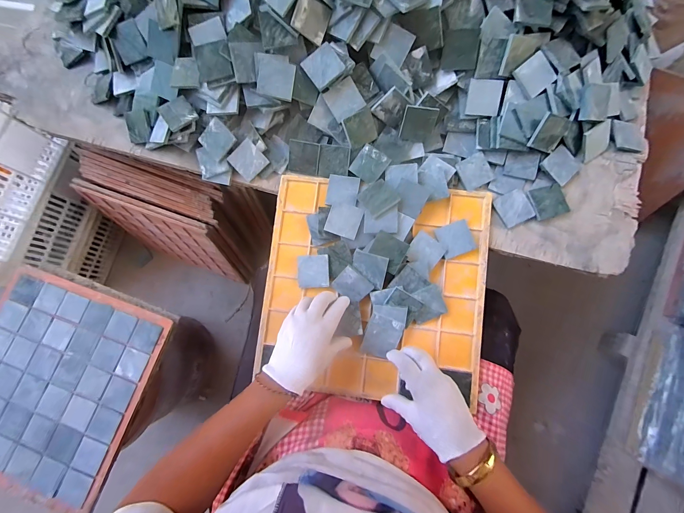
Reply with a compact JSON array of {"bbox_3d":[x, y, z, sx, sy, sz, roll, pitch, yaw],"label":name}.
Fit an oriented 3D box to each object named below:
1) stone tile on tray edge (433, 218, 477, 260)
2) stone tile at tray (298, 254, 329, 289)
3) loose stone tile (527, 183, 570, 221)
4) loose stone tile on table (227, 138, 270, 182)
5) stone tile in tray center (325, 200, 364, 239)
[{"bbox_3d":[0.176,-0.027,0.453,0.052,0.006,0.049,-21,78,-3],"label":"stone tile on tray edge"},{"bbox_3d":[-0.045,0.024,0.462,0.049,0.004,0.050,-3,86,10],"label":"stone tile at tray"},{"bbox_3d":[0.322,-0.086,0.461,0.050,0.008,0.050,-14,77,-1],"label":"loose stone tile"},{"bbox_3d":[-0.157,-0.160,0.492,0.050,0.006,0.050,-40,101,13],"label":"loose stone tile on table"},{"bbox_3d":[0.003,-0.058,0.464,0.051,0.004,0.050,20,89,0],"label":"stone tile in tray center"}]

